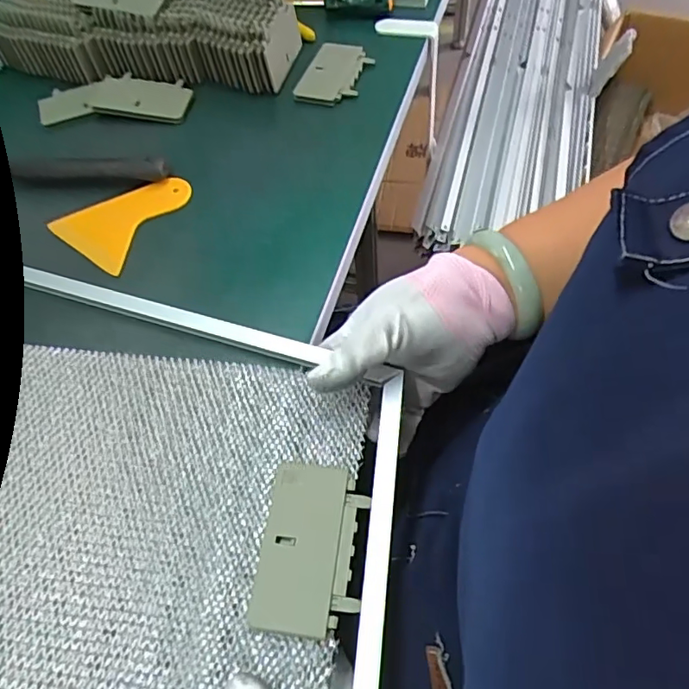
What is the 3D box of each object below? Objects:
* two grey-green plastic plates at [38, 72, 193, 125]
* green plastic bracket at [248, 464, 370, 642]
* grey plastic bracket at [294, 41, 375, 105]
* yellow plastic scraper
[{"bbox_3d":[-0.213,-0.230,0.505,0.140,0.007,0.069,-5,57,2],"label":"two grey-green plastic plates"},{"bbox_3d":[-0.017,0.107,0.291,0.052,0.008,0.084,4,58,7],"label":"green plastic bracket"},{"bbox_3d":[-0.009,-0.255,0.514,0.055,0.010,0.087,14,60,13],"label":"grey plastic bracket"},{"bbox_3d":[-0.173,-0.107,0.436,0.075,0.008,0.097,33,65,23],"label":"yellow plastic scraper"}]

